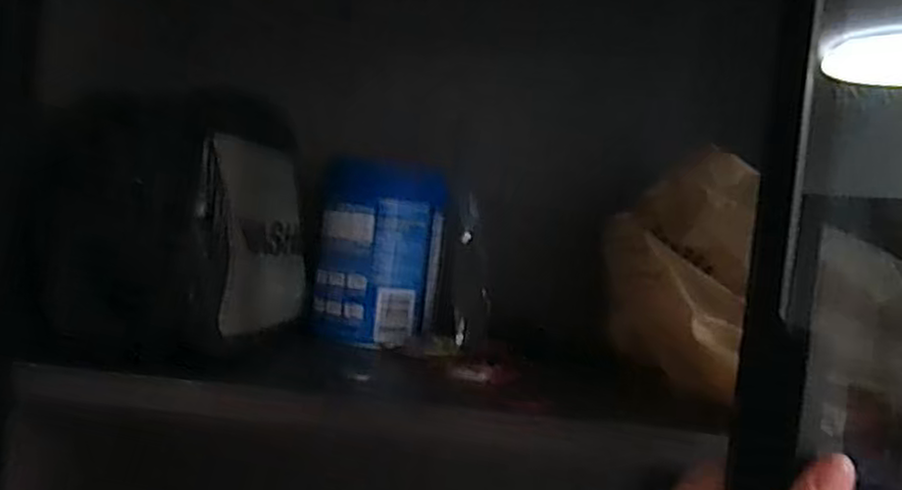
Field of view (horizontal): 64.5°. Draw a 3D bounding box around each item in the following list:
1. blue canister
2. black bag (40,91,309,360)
[{"bbox_3d":[-0.057,0.005,0.560,0.091,0.133,0.078,6,0,22],"label":"blue canister"},{"bbox_3d":[-0.159,-0.009,0.450,0.097,0.140,0.176,6,0,3],"label":"black bag"}]

